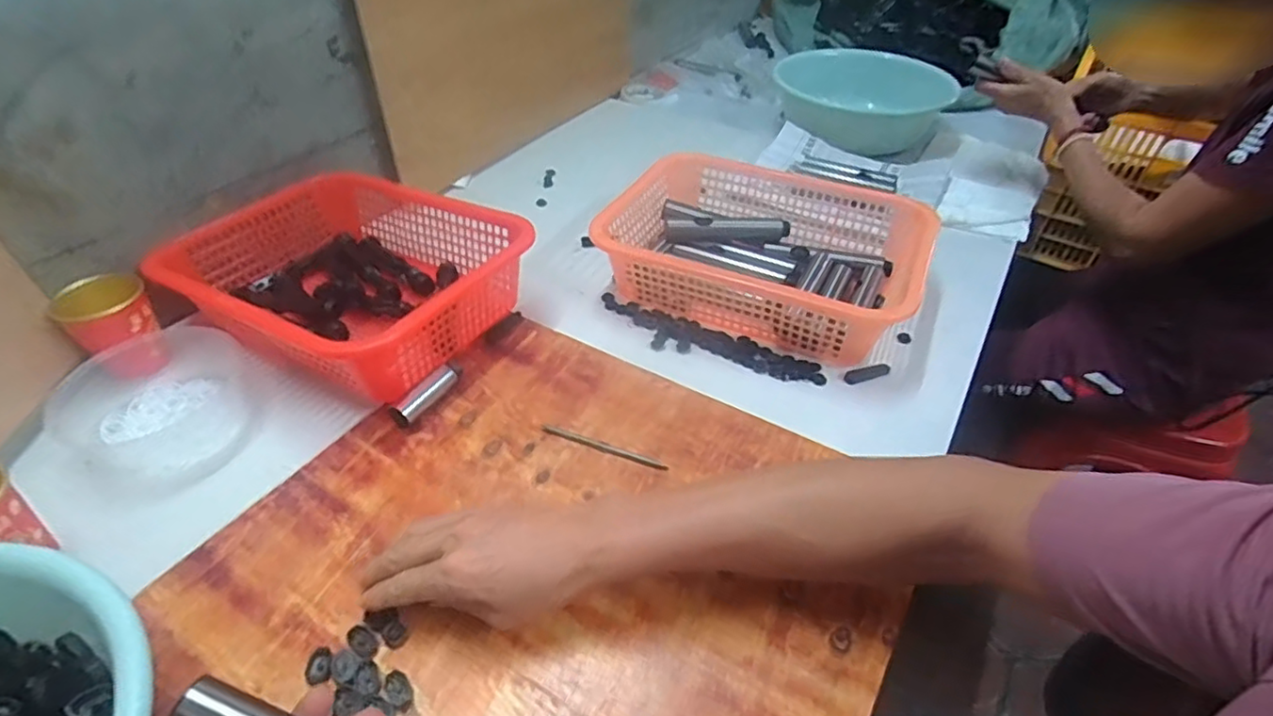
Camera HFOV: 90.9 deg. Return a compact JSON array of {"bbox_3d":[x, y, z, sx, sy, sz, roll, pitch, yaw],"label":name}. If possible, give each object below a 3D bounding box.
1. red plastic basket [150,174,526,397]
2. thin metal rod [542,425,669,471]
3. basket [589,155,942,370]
[{"bbox_3d":[-0.303,-0.085,0.661,0.321,0.096,0.245,21,45,23],"label":"red plastic basket"},{"bbox_3d":[-0.029,0.076,0.541,0.115,0.004,0.009,15,43,17],"label":"thin metal rod"},{"bbox_3d":[0.146,-0.124,0.715,0.315,0.091,0.253,17,44,18],"label":"basket"}]

